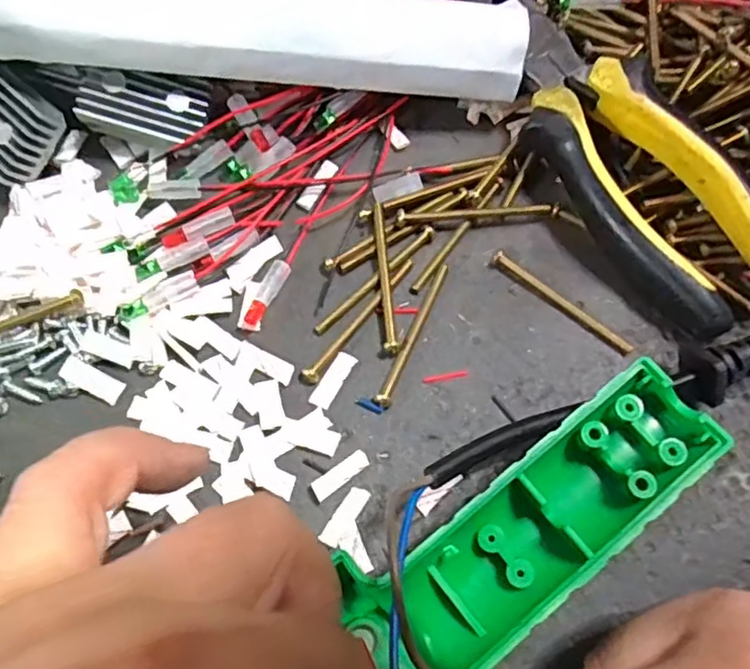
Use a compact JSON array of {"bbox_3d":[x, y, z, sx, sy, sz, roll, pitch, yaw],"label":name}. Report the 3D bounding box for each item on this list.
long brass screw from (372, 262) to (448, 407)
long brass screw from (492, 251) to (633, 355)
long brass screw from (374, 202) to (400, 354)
[{"bbox_3d":[0.014,-0.001,0.218,0.004,0.006,0.056,23,71,9],"label":"long brass screw"},{"bbox_3d":[0.064,-0.011,0.221,0.056,0.007,0.004,41,74,14],"label":"long brass screw"},{"bbox_3d":[0.004,-0.020,0.225,0.004,0.006,0.056,-5,69,-2],"label":"long brass screw"}]

